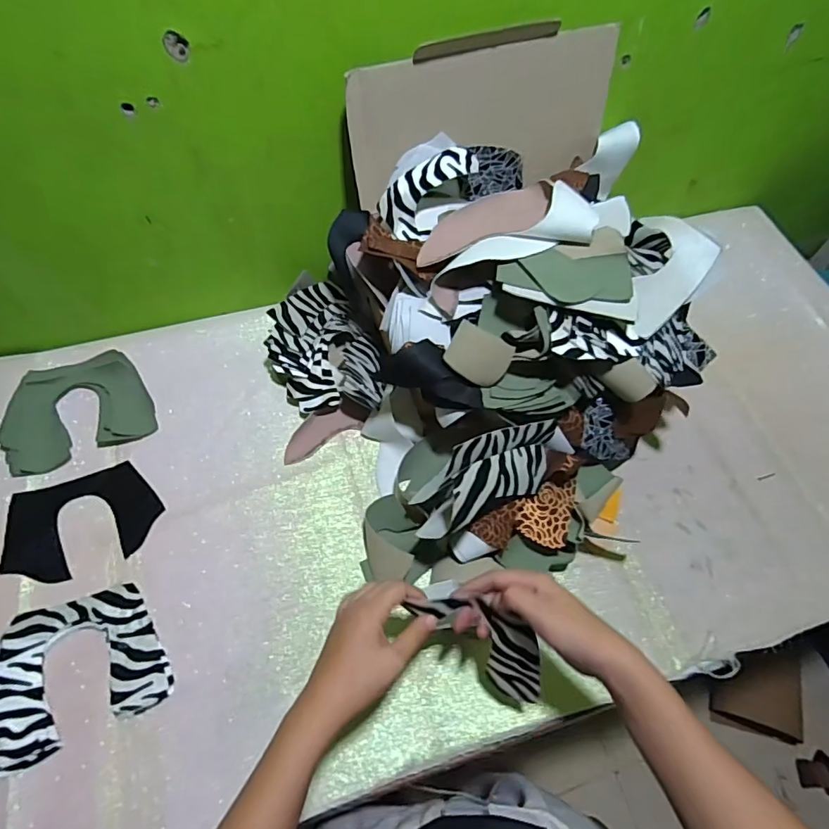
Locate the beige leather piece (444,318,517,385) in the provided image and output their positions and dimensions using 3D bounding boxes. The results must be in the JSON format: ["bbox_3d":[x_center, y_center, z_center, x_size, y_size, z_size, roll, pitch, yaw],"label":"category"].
[{"bbox_3d":[0.063,-0.059,0.503,0.061,0.006,0.051,33,111,10],"label":"beige leather piece"}]

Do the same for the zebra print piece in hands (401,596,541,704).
[{"bbox_3d":[0.062,0.200,0.445,0.129,0.082,0.056,35,67,15],"label":"zebra print piece in hands"}]

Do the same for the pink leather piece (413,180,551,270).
[{"bbox_3d":[0.070,-0.205,0.537,0.146,0.031,0.061,-14,61,-10],"label":"pink leather piece"}]

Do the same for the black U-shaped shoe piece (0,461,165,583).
[{"bbox_3d":[-0.377,0.122,0.580,0.155,0.010,0.113,-17,62,-17],"label":"black U-shaped shoe piece"}]

